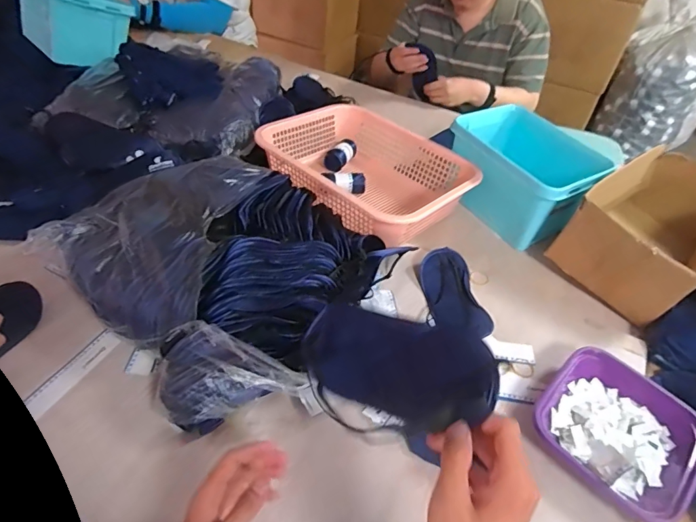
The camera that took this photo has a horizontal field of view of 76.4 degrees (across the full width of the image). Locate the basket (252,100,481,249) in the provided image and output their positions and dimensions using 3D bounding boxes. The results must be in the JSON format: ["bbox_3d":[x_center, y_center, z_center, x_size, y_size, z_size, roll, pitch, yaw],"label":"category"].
[{"bbox_3d":[0.043,-0.169,0.899,0.316,0.134,0.379,-30,55,-31],"label":"basket"}]

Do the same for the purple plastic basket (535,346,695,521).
[{"bbox_3d":[0.347,0.217,0.571,0.190,0.047,0.182,-33,57,-33],"label":"purple plastic basket"}]

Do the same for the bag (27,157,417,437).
[{"bbox_3d":[-0.192,-0.009,0.680,0.445,0.095,0.403,29,49,21],"label":"bag"}]

